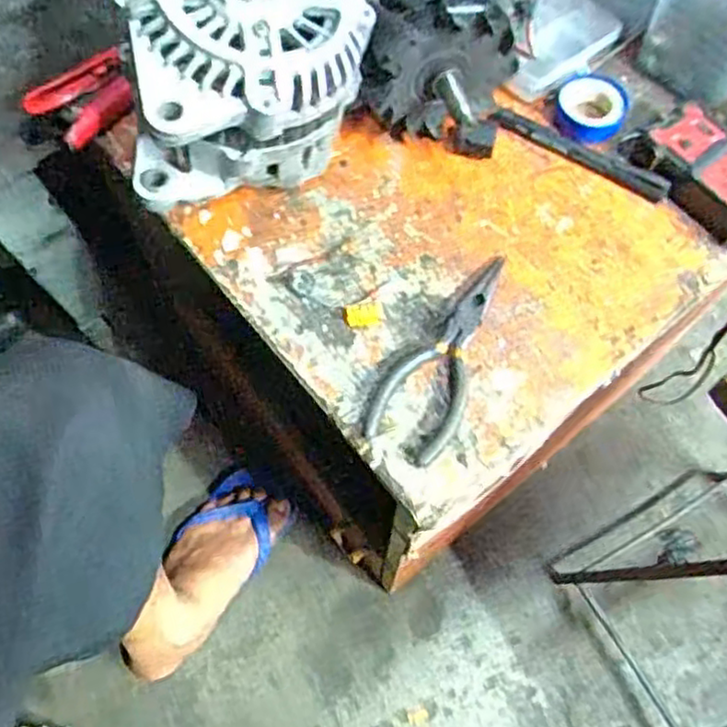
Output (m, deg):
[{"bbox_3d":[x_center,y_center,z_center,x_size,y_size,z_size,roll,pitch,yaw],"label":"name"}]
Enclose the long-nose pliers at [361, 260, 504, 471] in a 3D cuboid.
[{"bbox_3d":[0.052,-0.010,0.445,0.050,0.013,0.147,27,70,11],"label":"long-nose pliers"}]

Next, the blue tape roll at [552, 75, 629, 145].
[{"bbox_3d":[0.166,-0.186,0.516,0.048,0.013,0.051,0,67,0],"label":"blue tape roll"}]

